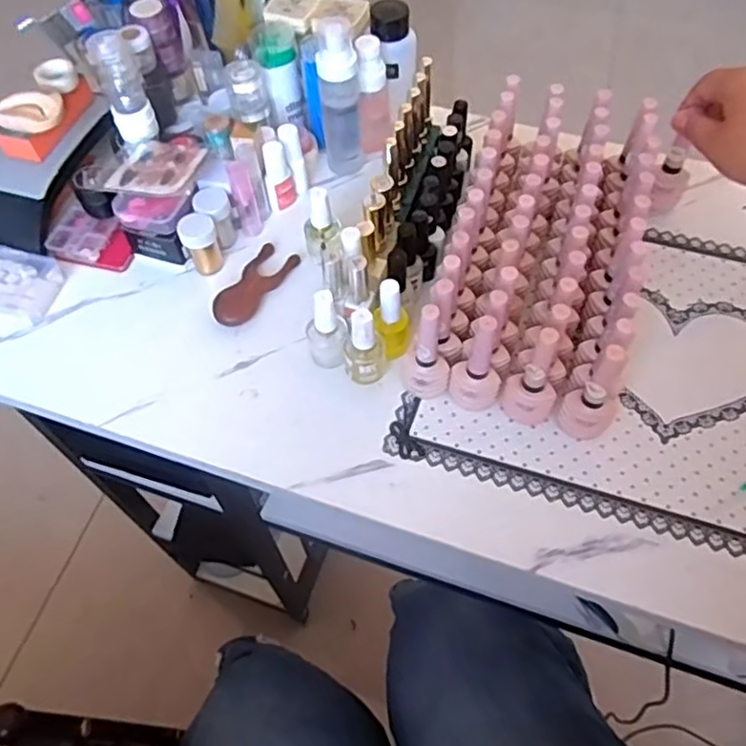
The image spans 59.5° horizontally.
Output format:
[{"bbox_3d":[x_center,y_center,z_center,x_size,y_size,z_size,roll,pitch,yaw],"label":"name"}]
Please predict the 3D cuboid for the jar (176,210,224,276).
[{"bbox_3d":[-0.148,-0.113,0.563,0.030,0.050,0.024,-31,64,-14],"label":"jar"}]

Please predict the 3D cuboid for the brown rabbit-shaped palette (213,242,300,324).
[{"bbox_3d":[-0.103,-0.076,0.567,0.038,0.008,0.088,27,65,17],"label":"brown rabbit-shaped palette"}]

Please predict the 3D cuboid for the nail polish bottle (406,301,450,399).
[{"bbox_3d":[0.041,-0.015,0.469,0.031,0.102,0.024,0,60,3],"label":"nail polish bottle"}]

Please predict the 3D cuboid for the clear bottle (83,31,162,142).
[{"bbox_3d":[-0.214,-0.243,0.561,0.033,0.083,0.033,-17,61,-7],"label":"clear bottle"}]

